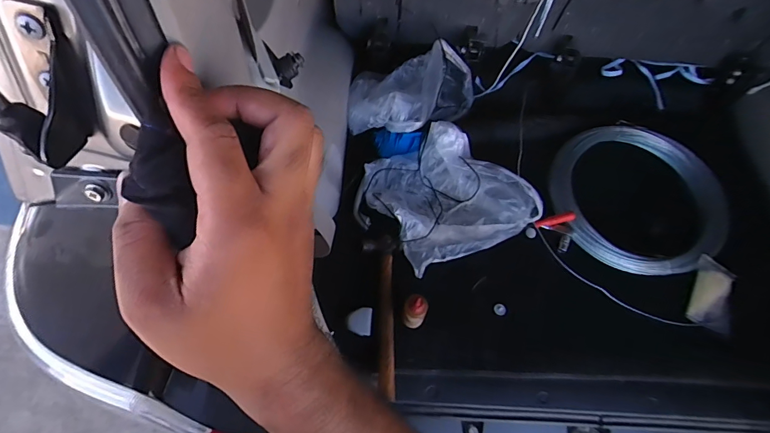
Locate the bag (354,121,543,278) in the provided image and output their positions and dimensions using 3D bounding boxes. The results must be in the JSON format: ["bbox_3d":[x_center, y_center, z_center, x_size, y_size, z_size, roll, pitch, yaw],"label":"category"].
[{"bbox_3d":[0.153,-0.056,0.941,0.414,0.110,0.299,-22,67,-14],"label":"bag"}]

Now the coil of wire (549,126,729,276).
[{"bbox_3d":[0.610,-0.037,1.012,0.380,0.096,0.417,0,70,0],"label":"coil of wire"}]

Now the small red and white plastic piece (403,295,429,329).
[{"bbox_3d":[0.059,0.183,0.798,0.045,0.112,0.045,24,64,8],"label":"small red and white plastic piece"}]

